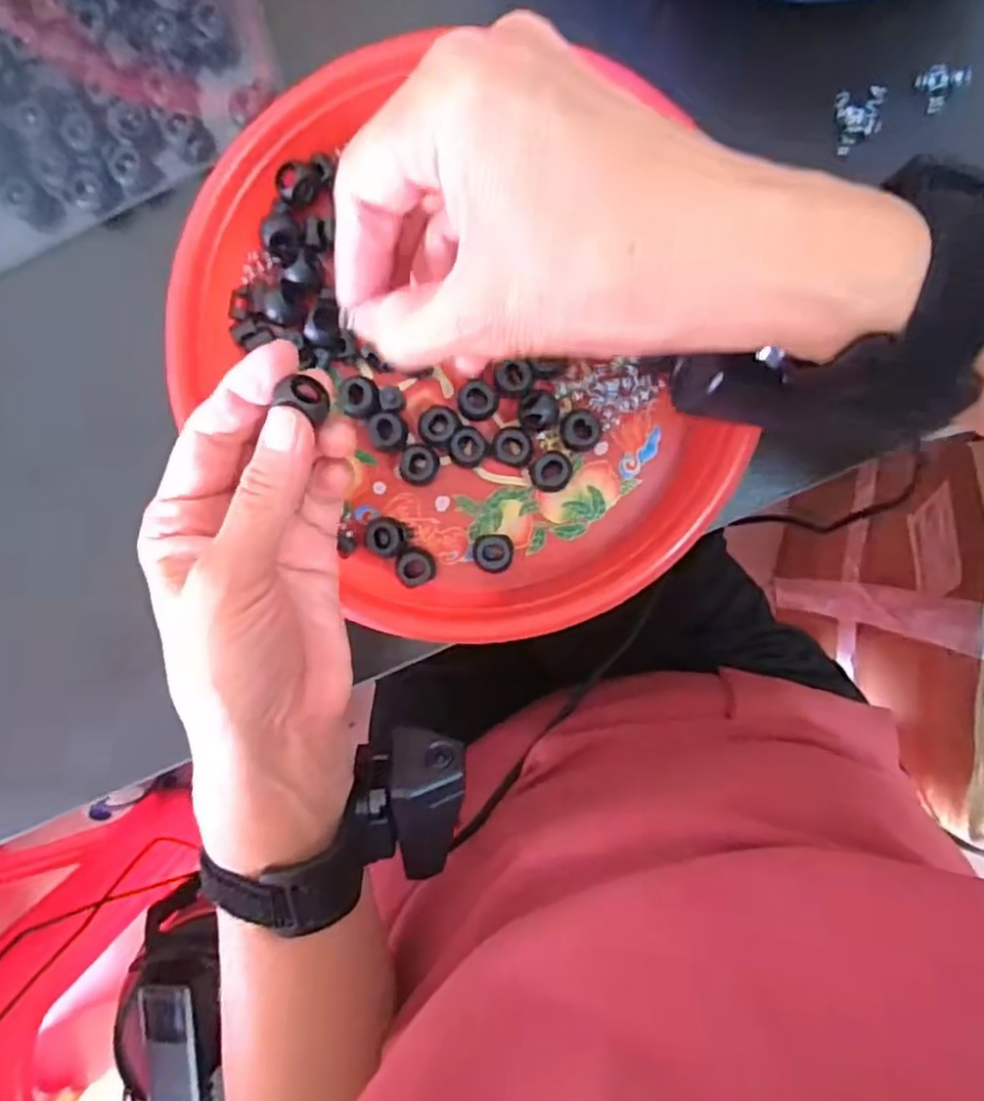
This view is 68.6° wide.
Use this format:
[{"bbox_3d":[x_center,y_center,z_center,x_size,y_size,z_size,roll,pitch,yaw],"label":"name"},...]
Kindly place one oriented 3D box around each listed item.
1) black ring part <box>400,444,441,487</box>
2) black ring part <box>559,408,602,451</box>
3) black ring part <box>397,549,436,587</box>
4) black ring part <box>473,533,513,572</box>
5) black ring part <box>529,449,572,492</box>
[{"bbox_3d":[-0.031,-0.037,0.311,0.015,0.013,0.018,22,92,2],"label":"black ring part"},{"bbox_3d":[0.037,-0.051,0.305,0.016,0.009,0.017,0,91,3],"label":"black ring part"},{"bbox_3d":[-0.032,0.008,0.313,0.016,0.011,0.017,5,92,3],"label":"black ring part"},{"bbox_3d":[0.001,0.001,0.311,0.016,0.011,0.016,3,91,3],"label":"black ring part"},{"bbox_3d":[0.025,-0.034,0.308,0.018,0.012,0.017,0,91,3],"label":"black ring part"}]

